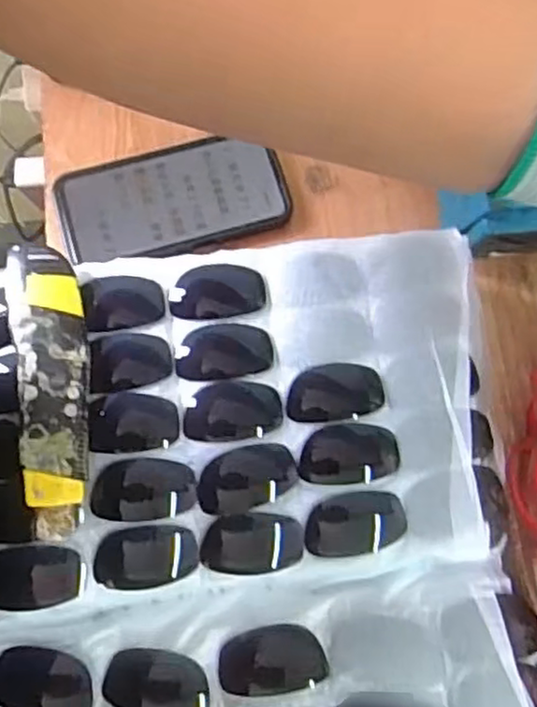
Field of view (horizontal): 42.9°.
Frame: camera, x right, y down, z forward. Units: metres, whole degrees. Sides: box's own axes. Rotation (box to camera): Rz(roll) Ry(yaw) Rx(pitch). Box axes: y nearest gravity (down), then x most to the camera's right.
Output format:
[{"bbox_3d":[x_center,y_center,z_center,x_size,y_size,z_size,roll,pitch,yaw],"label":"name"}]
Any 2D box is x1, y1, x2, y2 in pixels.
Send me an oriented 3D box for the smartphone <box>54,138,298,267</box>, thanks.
[{"bbox_3d":[-0.068,-0.112,0.490,0.159,0.008,0.083,-14,76,-5],"label":"smartphone"}]

